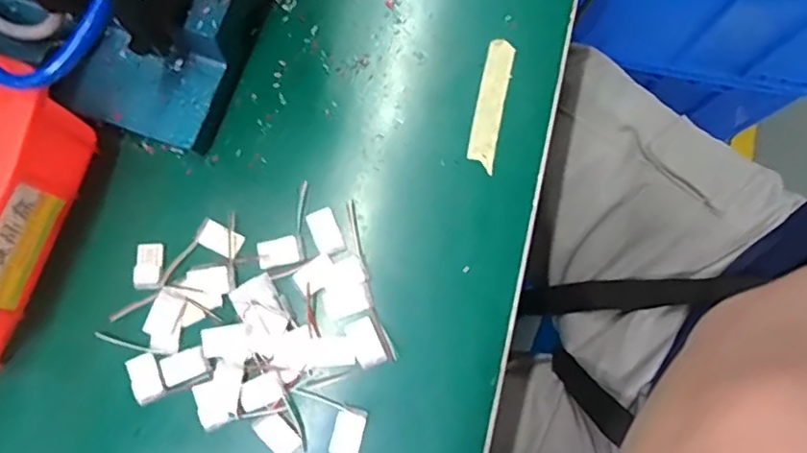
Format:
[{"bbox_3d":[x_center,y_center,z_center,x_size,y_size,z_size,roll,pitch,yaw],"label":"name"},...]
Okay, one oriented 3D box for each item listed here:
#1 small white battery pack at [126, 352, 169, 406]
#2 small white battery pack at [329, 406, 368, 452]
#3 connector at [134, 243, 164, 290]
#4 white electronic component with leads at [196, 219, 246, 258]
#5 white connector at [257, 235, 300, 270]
[{"bbox_3d":[-0.111,0.065,0.257,0.012,0.004,0.020,-25,81,-5],"label":"small white battery pack"},{"bbox_3d":[-0.023,0.087,0.253,0.013,0.006,0.020,14,80,1],"label":"small white battery pack"},{"bbox_3d":[-0.114,0.018,0.267,0.012,0.004,0.021,2,80,-1],"label":"connector"},{"bbox_3d":[-0.082,0.005,0.267,0.020,0.004,0.012,29,81,4],"label":"white electronic component with leads"},{"bbox_3d":[-0.056,0.012,0.266,0.018,0.004,0.013,-13,80,-3],"label":"white connector"}]

